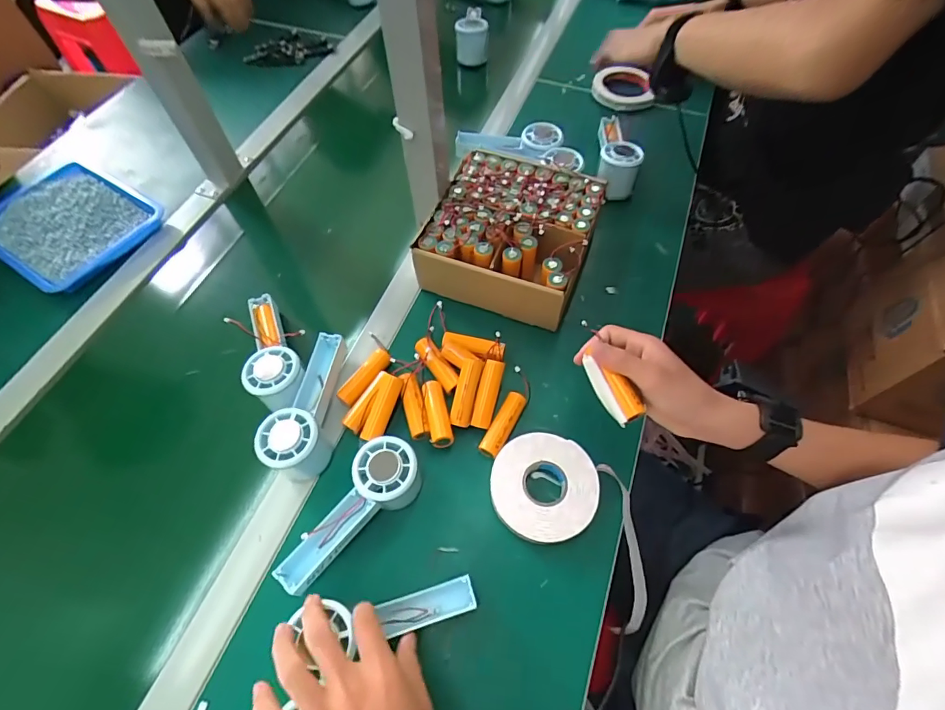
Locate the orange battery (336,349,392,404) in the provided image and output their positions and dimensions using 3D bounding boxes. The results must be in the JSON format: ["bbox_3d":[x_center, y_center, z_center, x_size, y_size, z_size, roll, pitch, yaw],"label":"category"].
[{"bbox_3d":[-0.117,0.024,0.493,0.021,0.023,0.068,35,67,19],"label":"orange battery"}]

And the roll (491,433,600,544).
[{"bbox_3d":[0.070,0.129,0.445,0.099,0.022,0.098,0,60,1],"label":"roll"}]

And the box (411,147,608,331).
[{"bbox_3d":[0.050,-0.148,0.567,0.181,0.083,0.196,19,62,11],"label":"box"}]

